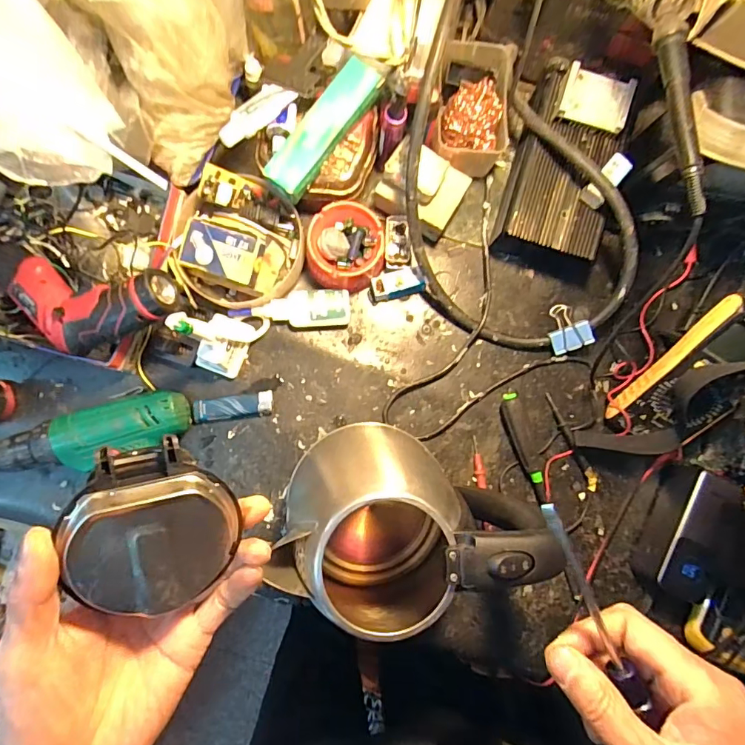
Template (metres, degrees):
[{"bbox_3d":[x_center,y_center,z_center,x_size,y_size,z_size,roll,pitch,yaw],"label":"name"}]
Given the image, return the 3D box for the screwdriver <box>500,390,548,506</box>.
[{"bbox_3d":[0.165,0.083,0.496,0.021,0.027,0.120,-19,88,-4],"label":"screwdriver"}]

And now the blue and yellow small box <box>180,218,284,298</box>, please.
[{"bbox_3d":[-0.144,-0.118,0.459,0.095,0.029,0.053,18,86,-2],"label":"blue and yellow small box"}]

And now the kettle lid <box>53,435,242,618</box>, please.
[{"bbox_3d":[-0.114,0.081,0.238,0.080,0.015,0.087,-3,96,-28],"label":"kettle lid"}]

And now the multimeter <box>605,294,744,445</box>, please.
[{"bbox_3d":[0.327,0.018,0.455,0.096,0.027,0.175,39,128,10],"label":"multimeter"}]

